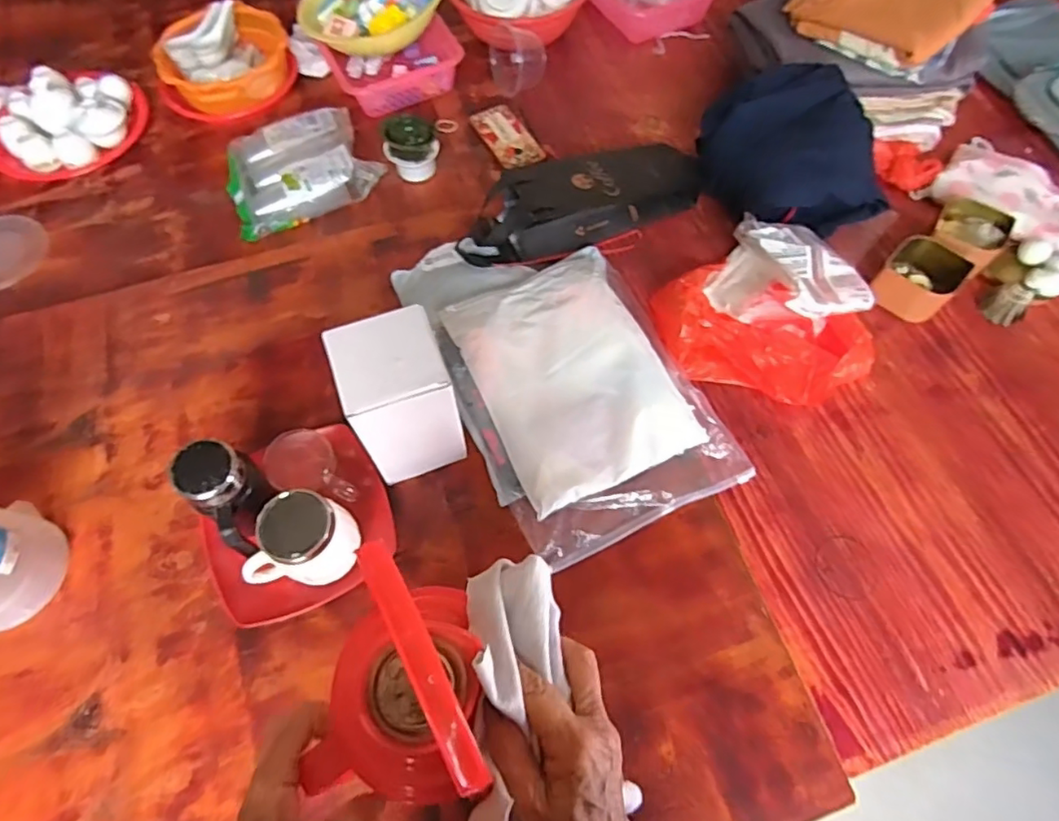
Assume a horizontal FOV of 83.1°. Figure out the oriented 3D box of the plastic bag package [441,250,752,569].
[{"bbox_3d":[0.064,-0.032,0.773,0.291,0.079,0.384,-22,64,-9],"label":"plastic bag package"}]

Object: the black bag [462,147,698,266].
[{"bbox_3d":[0.080,-0.319,0.901,0.390,0.098,0.131,-27,67,-12],"label":"black bag"}]

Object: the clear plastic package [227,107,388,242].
[{"bbox_3d":[-0.376,-0.389,0.959,0.233,0.067,0.183,-30,68,-13],"label":"clear plastic package"}]

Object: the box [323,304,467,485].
[{"bbox_3d":[-0.144,-0.010,0.687,0.109,0.195,0.109,-16,66,-8],"label":"box"}]

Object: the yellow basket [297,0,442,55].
[{"bbox_3d":[-0.272,-0.705,1.032,0.246,0.057,0.198,-23,64,-9],"label":"yellow basket"}]

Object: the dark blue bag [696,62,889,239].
[{"bbox_3d":[0.387,-0.374,0.872,0.255,0.163,0.171,-1,62,2],"label":"dark blue bag"}]

